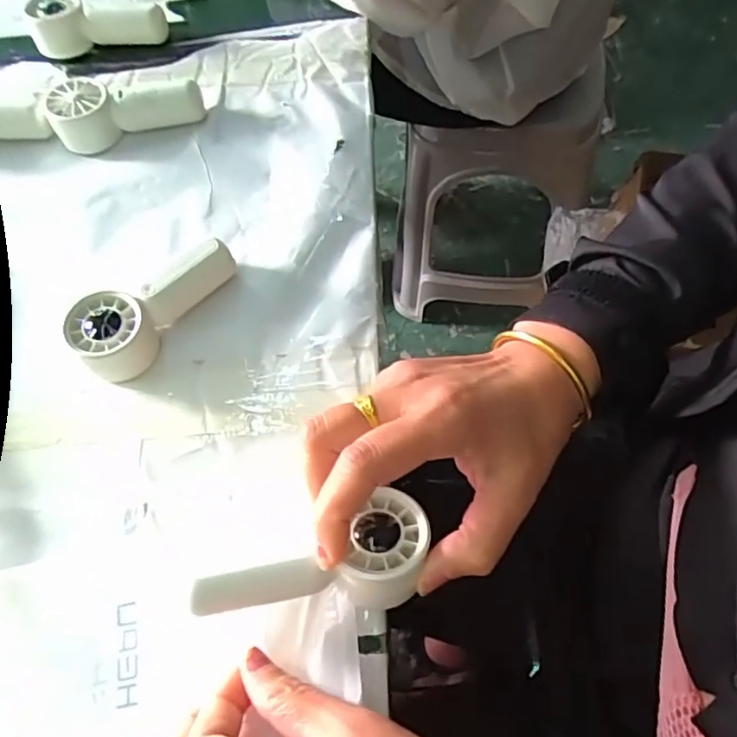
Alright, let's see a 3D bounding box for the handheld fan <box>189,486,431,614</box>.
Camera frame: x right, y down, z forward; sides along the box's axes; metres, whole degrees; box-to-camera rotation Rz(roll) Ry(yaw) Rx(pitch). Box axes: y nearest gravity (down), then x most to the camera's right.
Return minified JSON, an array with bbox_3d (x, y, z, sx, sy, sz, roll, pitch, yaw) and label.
[{"bbox_3d":[-0.024,0.088,0.263,0.103,0.028,0.044,-10,63,-10],"label":"handheld fan"}]

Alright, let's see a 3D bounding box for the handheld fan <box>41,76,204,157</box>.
[{"bbox_3d":[-0.182,-0.198,0.444,0.108,0.035,0.034,-14,63,-3],"label":"handheld fan"}]

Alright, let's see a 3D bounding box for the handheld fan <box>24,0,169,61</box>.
[{"bbox_3d":[-0.229,-0.286,0.493,0.112,0.036,0.046,7,64,7],"label":"handheld fan"}]

